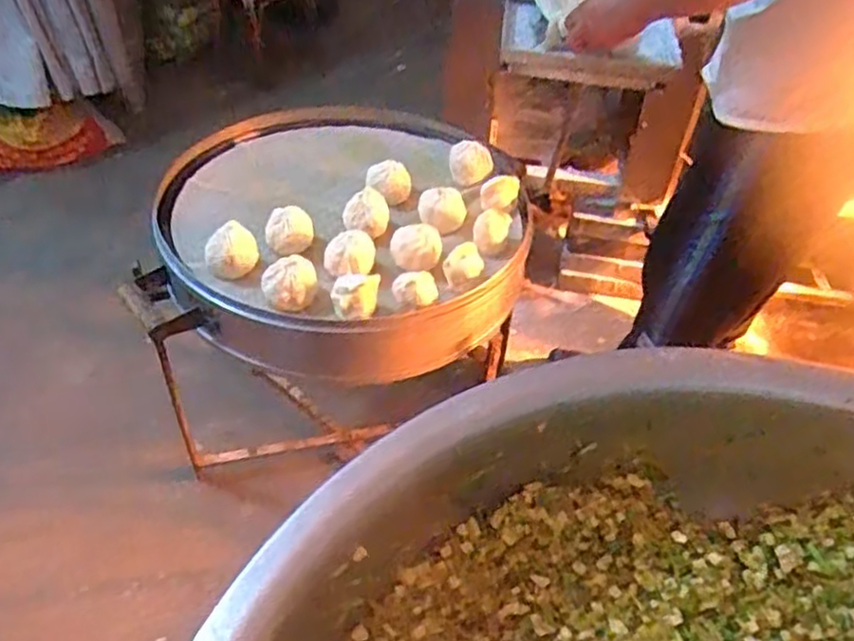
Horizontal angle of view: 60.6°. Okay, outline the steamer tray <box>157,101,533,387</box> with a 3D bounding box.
[{"bbox_3d":[-0.124,-0.166,1.118,0.533,0.121,0.593,-9,47,-13],"label":"steamer tray"}]

